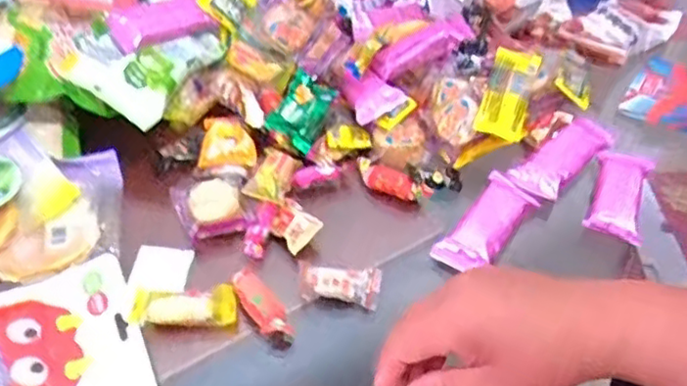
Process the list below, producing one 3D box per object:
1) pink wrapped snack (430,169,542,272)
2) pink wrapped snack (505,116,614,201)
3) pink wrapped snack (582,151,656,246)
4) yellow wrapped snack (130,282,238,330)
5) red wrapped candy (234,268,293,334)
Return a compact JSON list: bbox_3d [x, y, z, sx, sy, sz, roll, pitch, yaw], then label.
[{"bbox_3d":[0.111,0.021,0.521,0.041,0.022,0.093,30,56,23],"label":"pink wrapped snack"},{"bbox_3d":[0.179,-0.030,0.559,0.092,0.015,0.037,-36,59,-26],"label":"pink wrapped snack"},{"bbox_3d":[0.217,0.000,0.537,0.040,0.014,0.093,18,52,15],"label":"pink wrapped snack"},{"bbox_3d":[-0.111,0.078,0.476,0.069,0.013,0.030,3,49,-15],"label":"yellow wrapped snack"},{"bbox_3d":[-0.057,0.077,0.477,0.020,0.011,0.058,-32,70,-24],"label":"red wrapped candy"}]

